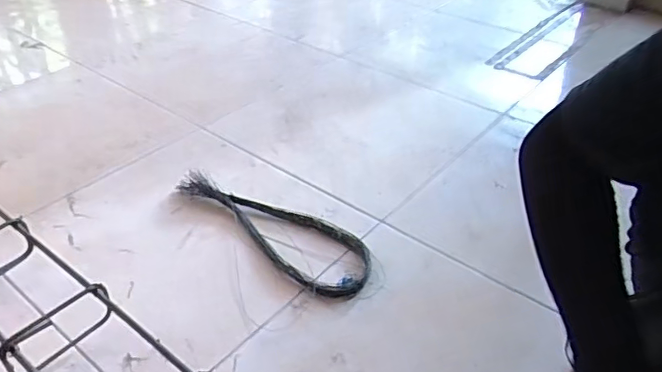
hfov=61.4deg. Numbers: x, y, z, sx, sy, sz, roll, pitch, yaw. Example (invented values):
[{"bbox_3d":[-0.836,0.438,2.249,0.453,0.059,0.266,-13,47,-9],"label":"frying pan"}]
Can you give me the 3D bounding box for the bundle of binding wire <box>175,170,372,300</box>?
[{"bbox_3d":[-0.099,0.061,0.954,0.397,0.019,0.127,28,44,30],"label":"bundle of binding wire"}]

